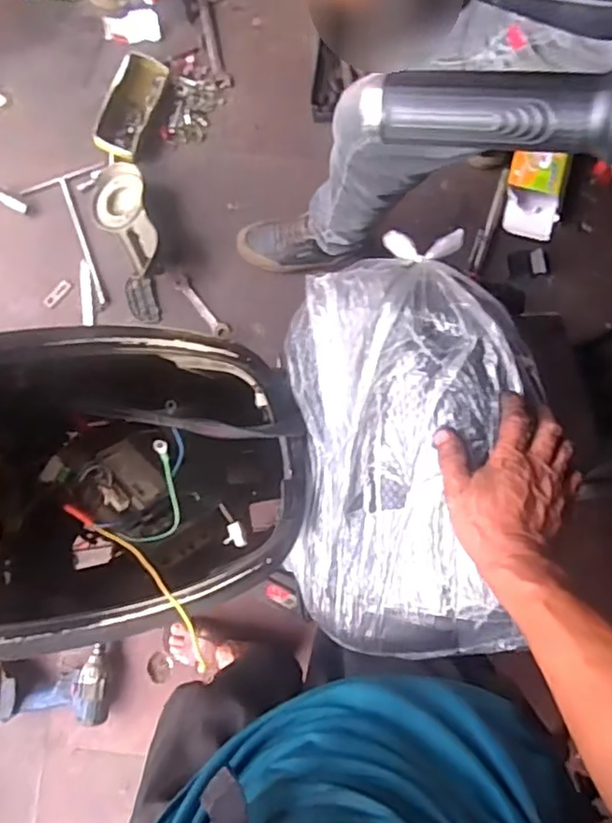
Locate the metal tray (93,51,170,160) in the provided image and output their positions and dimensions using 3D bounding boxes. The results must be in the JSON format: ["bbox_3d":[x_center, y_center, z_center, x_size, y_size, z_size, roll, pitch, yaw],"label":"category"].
[{"bbox_3d":[-0.350,-0.610,1.269,0.090,0.050,0.209,23,86,3],"label":"metal tray"}]

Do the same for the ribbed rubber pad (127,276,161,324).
[{"bbox_3d":[-0.327,-0.223,1.269,0.054,0.008,0.099,-15,85,0],"label":"ribbed rubber pad"}]

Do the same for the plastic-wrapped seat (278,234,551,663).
[{"bbox_3d":[0.092,0.035,0.572,0.216,0.108,0.366,-1,88,5],"label":"plastic-wrapped seat"}]

